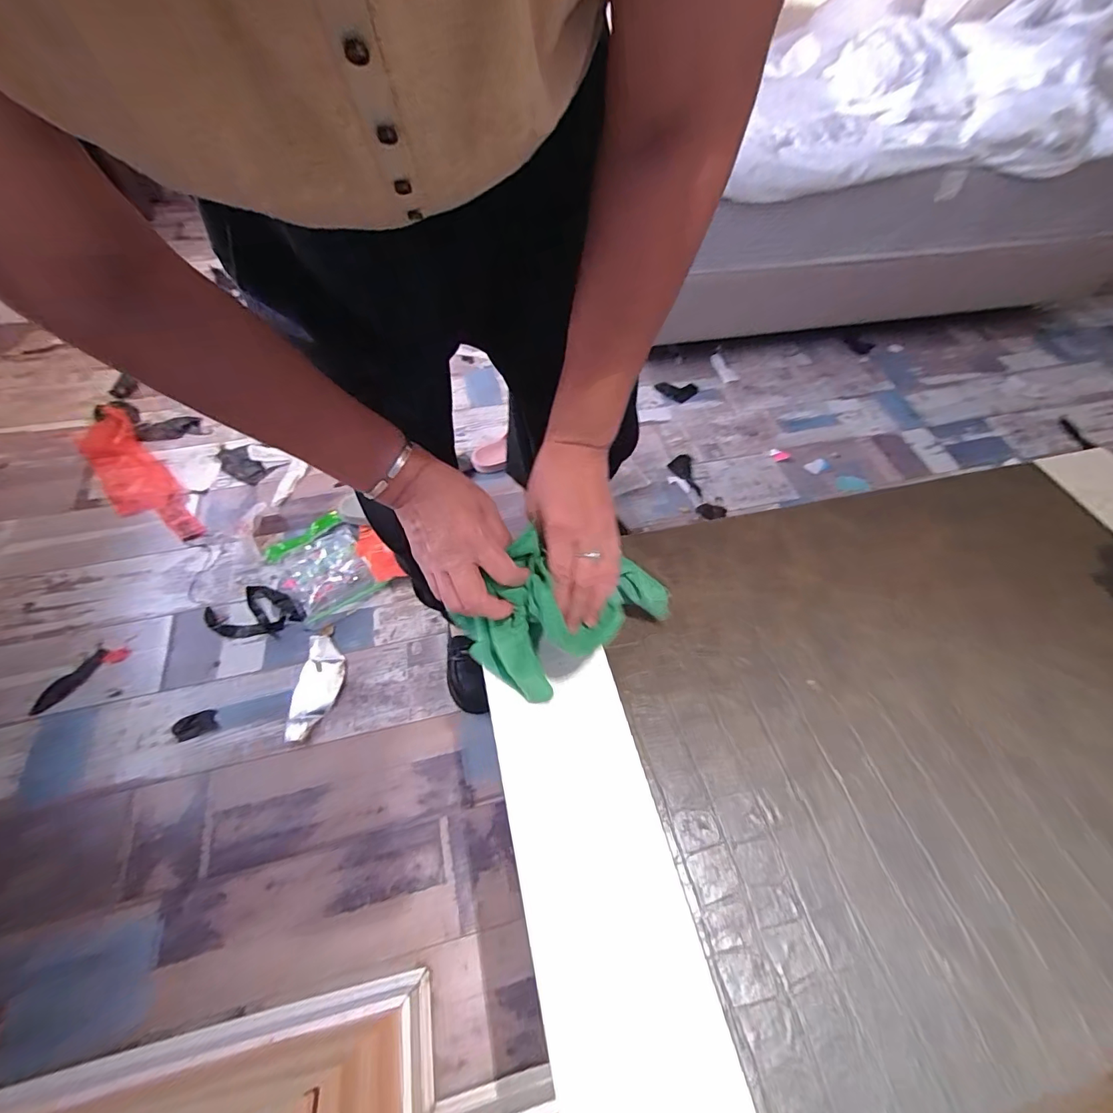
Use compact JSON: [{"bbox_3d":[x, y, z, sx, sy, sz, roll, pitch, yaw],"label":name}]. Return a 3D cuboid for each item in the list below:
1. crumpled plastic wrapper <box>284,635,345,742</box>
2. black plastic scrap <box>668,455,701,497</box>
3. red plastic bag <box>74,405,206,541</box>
[{"bbox_3d":[-0.449,0.242,0.909,0.077,0.016,0.195,1,57,-3],"label":"crumpled plastic wrapper"},{"bbox_3d":[0.327,-0.212,1.251,0.064,0.010,0.144,-2,57,-5],"label":"black plastic scrap"},{"bbox_3d":[-0.987,-0.190,1.126,0.127,0.019,0.507,-39,67,-25],"label":"red plastic bag"}]

